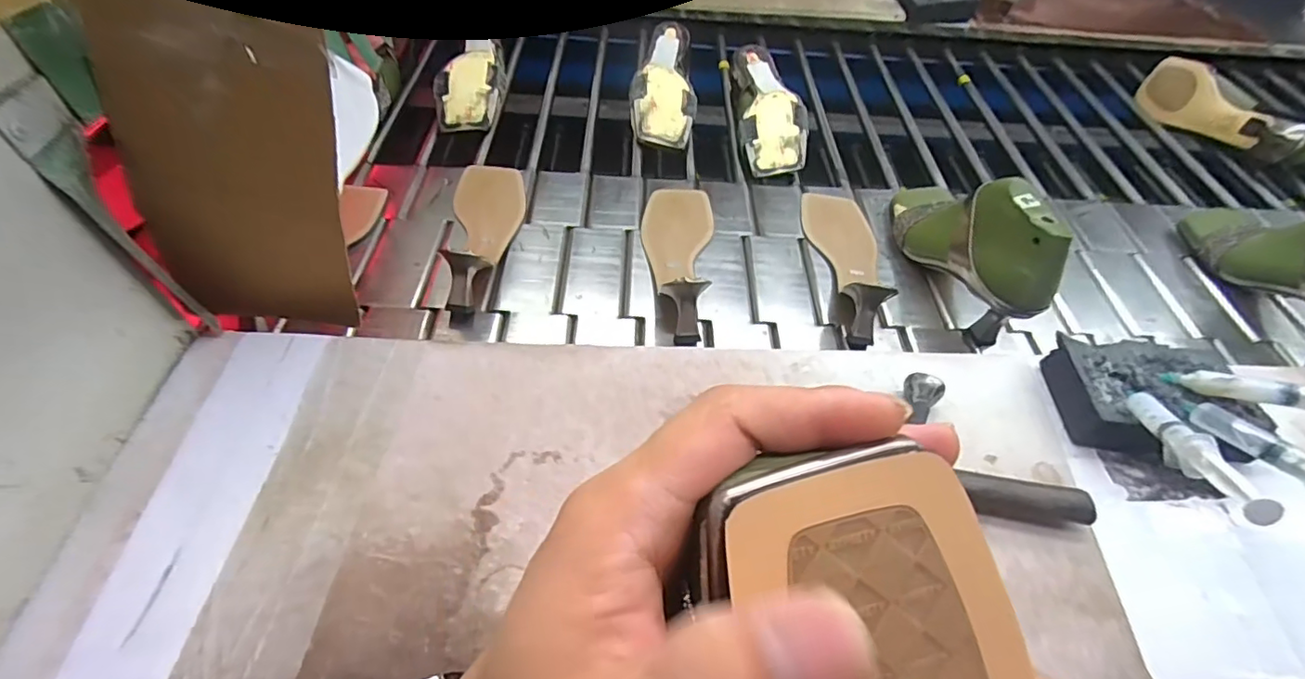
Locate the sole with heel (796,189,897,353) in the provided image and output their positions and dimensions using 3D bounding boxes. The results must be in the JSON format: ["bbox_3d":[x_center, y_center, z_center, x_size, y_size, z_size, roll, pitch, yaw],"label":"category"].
[{"bbox_3d":[0.201,-0.094,0.593,0.078,0.050,0.232,9,51,2],"label":"sole with heel"}]

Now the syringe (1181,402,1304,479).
[{"bbox_3d":[0.396,0.077,0.344,0.011,0.017,0.142,-8,28,-12],"label":"syringe"}]

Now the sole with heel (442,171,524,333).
[{"bbox_3d":[-0.170,-0.122,0.587,0.080,0.051,0.234,-6,52,-10],"label":"sole with heel"}]

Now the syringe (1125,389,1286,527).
[{"bbox_3d":[0.320,0.062,0.348,0.014,0.021,0.158,20,24,11],"label":"syringe"}]

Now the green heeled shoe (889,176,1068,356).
[{"bbox_3d":[0.322,-0.105,0.565,0.080,0.136,0.222,4,48,-18],"label":"green heeled shoe"}]

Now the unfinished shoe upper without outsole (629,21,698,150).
[{"bbox_3d":[0.016,-0.342,0.769,0.081,0.064,0.214,5,51,-1],"label":"unfinished shoe upper without outsole"}]

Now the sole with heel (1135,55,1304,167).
[{"bbox_3d":[0.797,-0.321,0.816,0.056,0.074,0.238,-9,51,-10],"label":"sole with heel"}]

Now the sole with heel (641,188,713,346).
[{"bbox_3d":[0.026,-0.101,0.577,0.071,0.058,0.227,5,51,-1],"label":"sole with heel"}]

